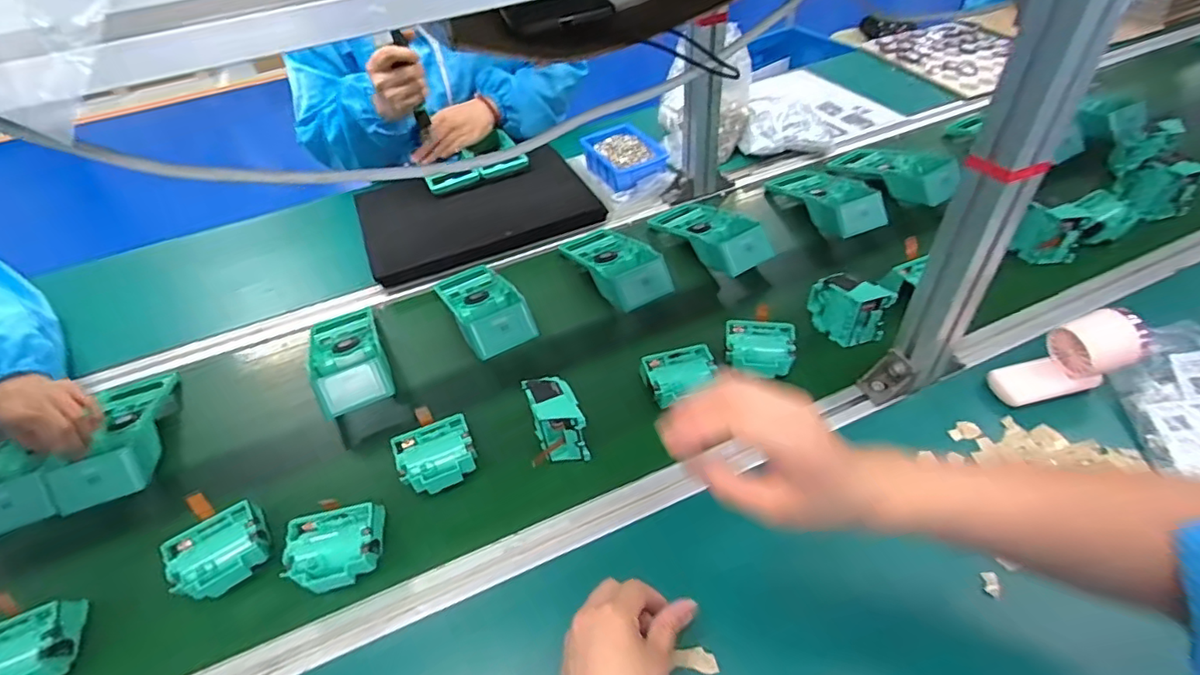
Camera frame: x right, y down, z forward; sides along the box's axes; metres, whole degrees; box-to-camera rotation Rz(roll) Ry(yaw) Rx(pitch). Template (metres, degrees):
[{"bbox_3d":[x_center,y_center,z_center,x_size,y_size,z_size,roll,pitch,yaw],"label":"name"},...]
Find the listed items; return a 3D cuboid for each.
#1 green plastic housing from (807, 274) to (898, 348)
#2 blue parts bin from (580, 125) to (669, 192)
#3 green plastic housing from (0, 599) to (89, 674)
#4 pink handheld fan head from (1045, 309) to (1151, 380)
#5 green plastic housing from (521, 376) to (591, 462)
[{"bbox_3d":[0.287,-0.032,0.681,0.035,0.082,0.080,-34,54,-23],"label":"green plastic housing"},{"bbox_3d":[0.037,-0.294,0.948,0.101,0.031,0.142,-22,50,-14],"label":"blue parts bin"},{"bbox_3d":[-0.480,0.266,0.483,0.084,0.046,0.074,-27,51,-18],"label":"green plastic housing"},{"bbox_3d":[0.501,0.006,0.593,0.062,0.068,0.061,-22,50,-14],"label":"pink handheld fan head"},{"bbox_3d":[-0.043,0.089,0.600,0.044,0.085,0.066,-18,49,-10],"label":"green plastic housing"}]

